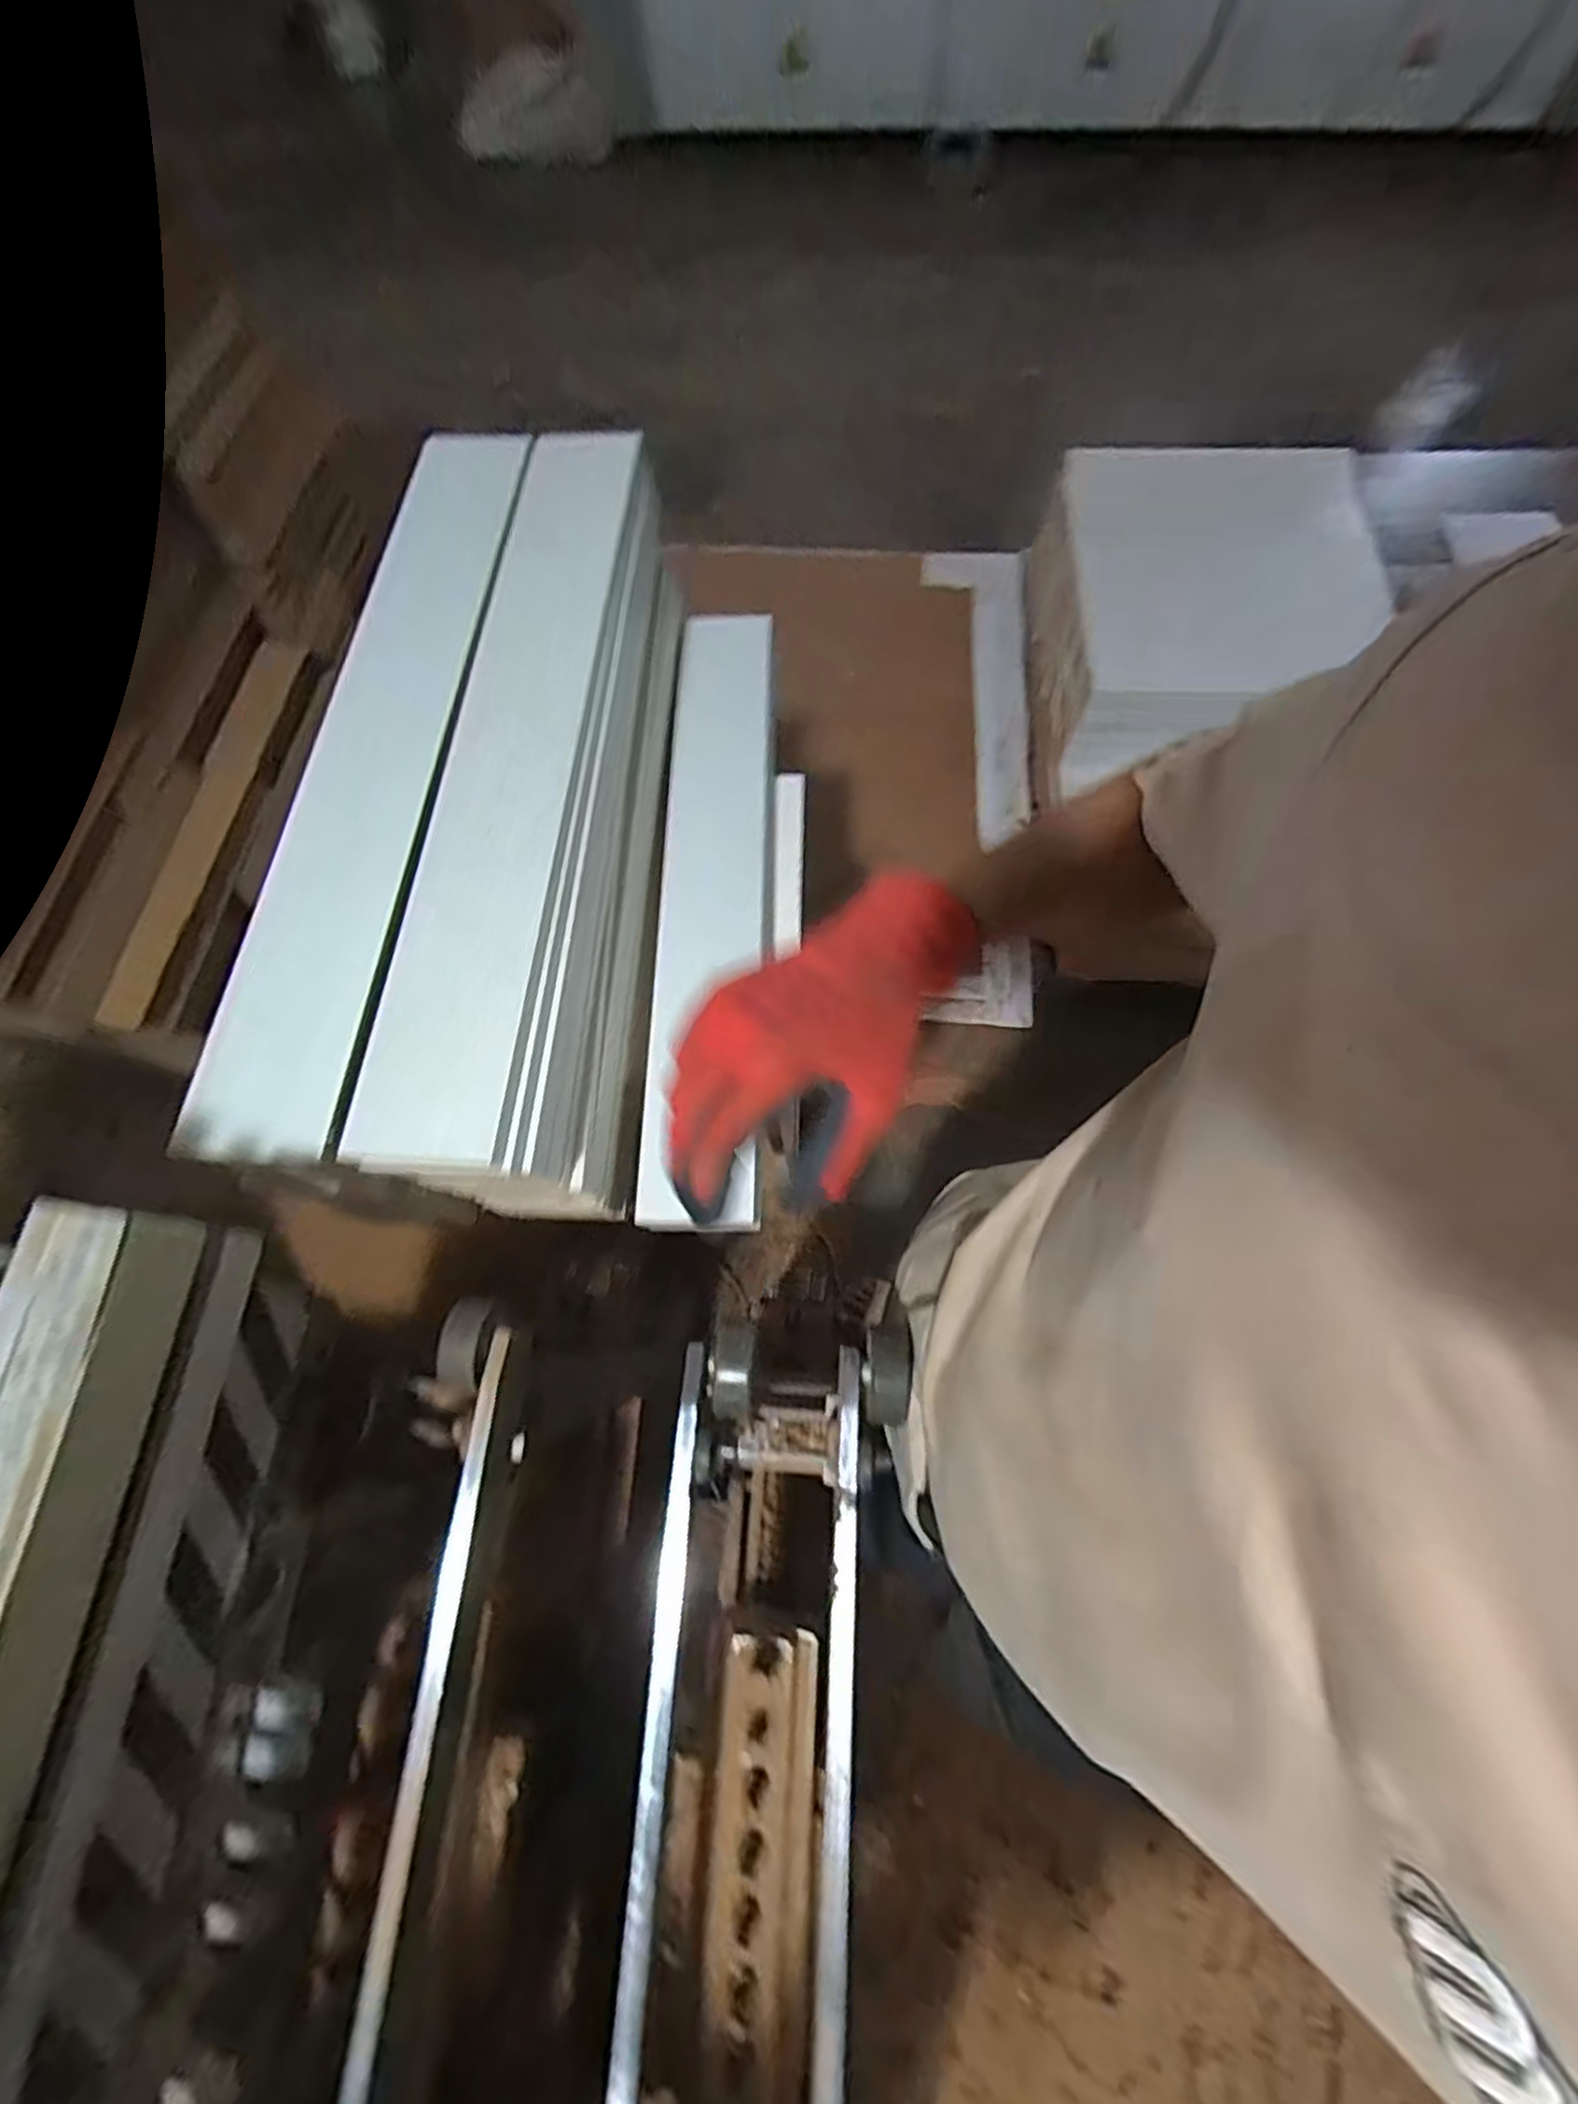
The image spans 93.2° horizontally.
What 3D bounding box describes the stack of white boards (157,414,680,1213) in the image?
[{"bbox_3d":[-0.200,-0.173,0.532,0.181,0.182,0.543,1,69,3],"label":"stack of white boards"}]

